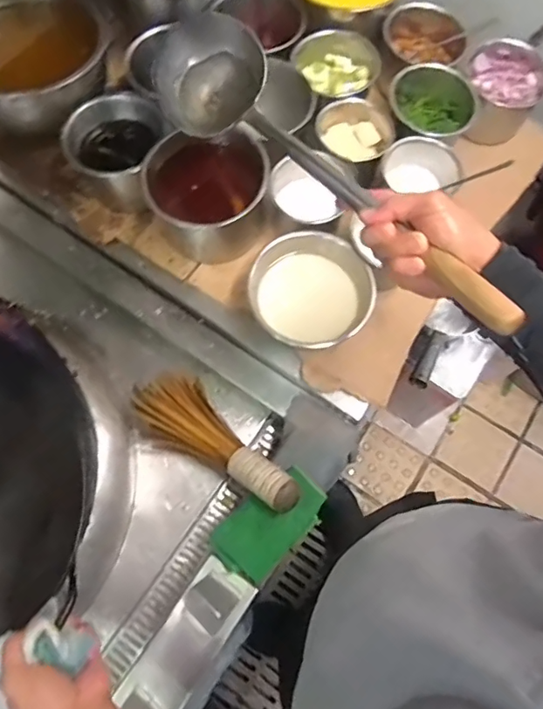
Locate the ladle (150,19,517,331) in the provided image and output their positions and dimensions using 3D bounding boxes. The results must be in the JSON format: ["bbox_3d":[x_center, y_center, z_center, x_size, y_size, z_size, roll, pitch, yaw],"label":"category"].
[{"bbox_3d":[0.050,-0.212,0.546,0.113,0.103,0.538,-35,60,-13],"label":"ladle"}]

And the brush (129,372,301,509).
[{"bbox_3d":[-0.073,0.124,0.727,0.283,0.070,0.094,33,71,29],"label":"brush"}]

